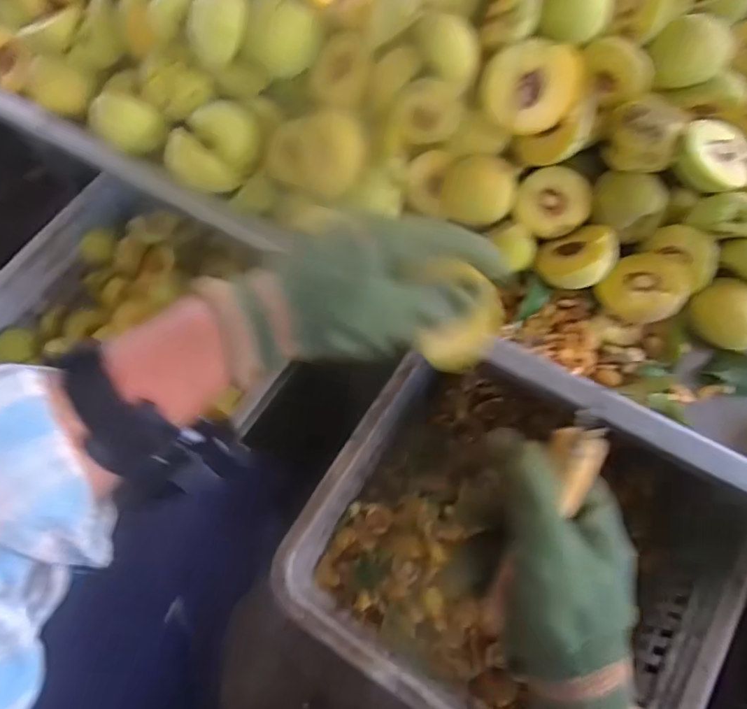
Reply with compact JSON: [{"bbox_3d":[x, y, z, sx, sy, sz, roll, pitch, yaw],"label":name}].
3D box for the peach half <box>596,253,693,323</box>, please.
[{"bbox_3d":[0.208,-0.051,0.406,0.057,0.037,0.057,-1,68,2],"label":"peach half"}]

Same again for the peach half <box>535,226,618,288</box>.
[{"bbox_3d":[0.162,-0.077,0.419,0.053,0.035,0.050,-1,68,2],"label":"peach half"}]

